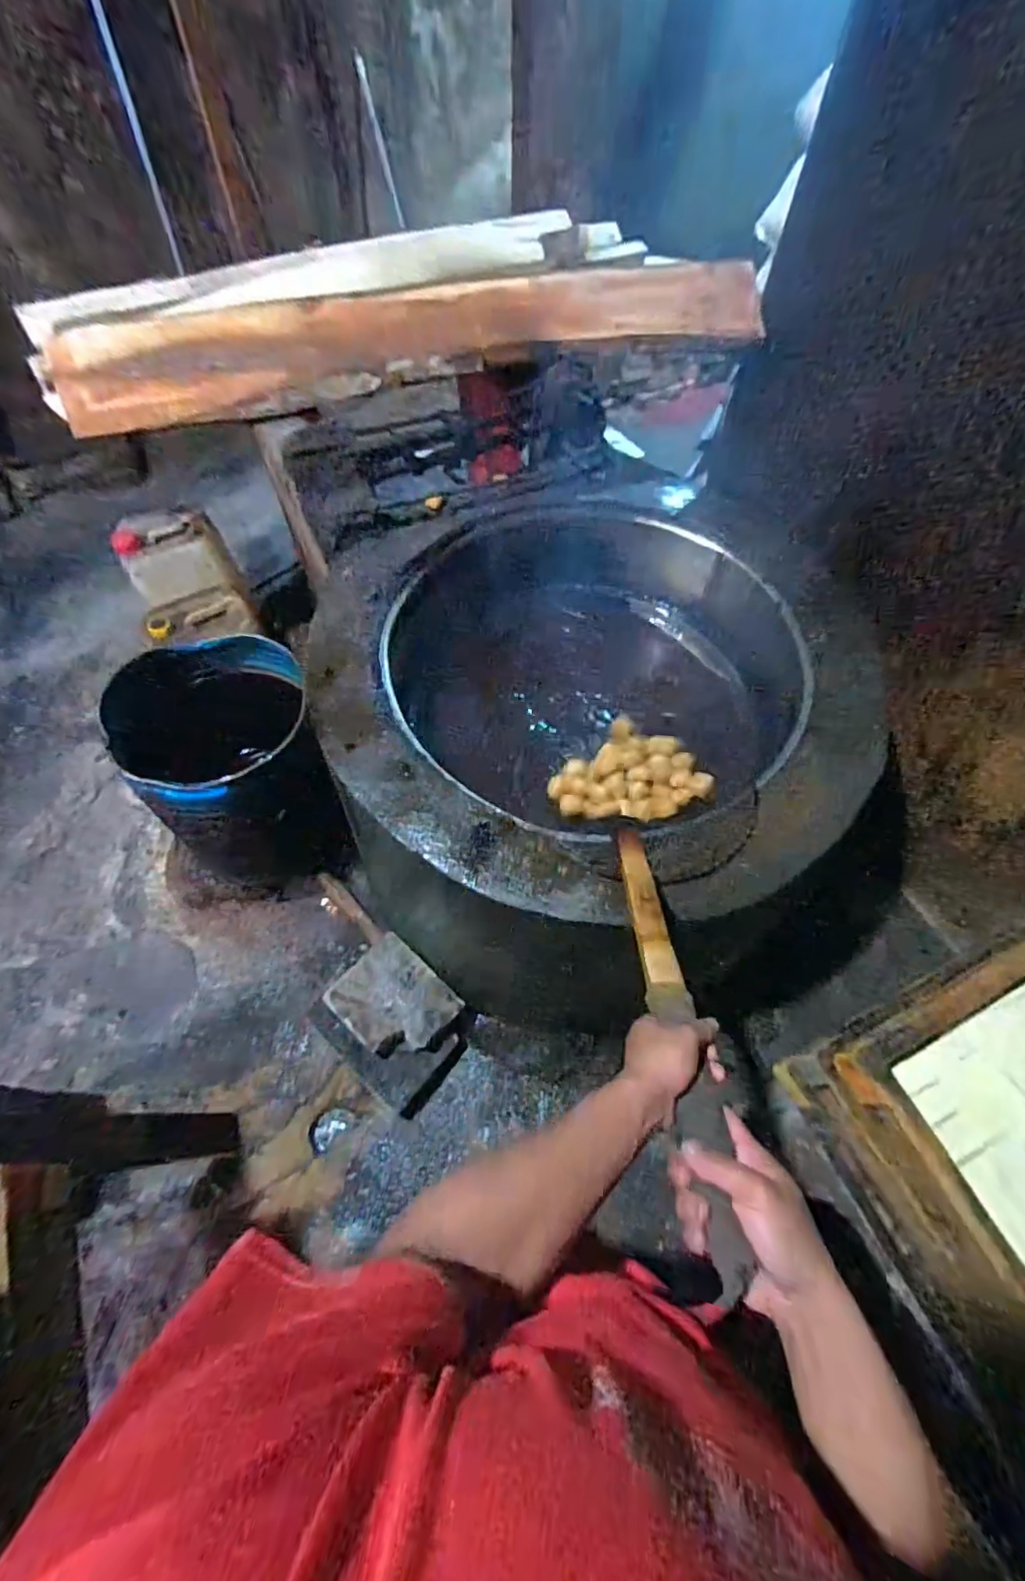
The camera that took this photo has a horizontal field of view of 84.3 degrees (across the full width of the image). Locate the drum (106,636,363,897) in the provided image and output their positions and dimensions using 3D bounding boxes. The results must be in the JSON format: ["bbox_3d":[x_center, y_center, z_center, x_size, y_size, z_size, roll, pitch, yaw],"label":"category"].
[{"bbox_3d":[-0.619,-0.023,1.296,0.393,0.526,0.398,0,61,0],"label":"drum"}]

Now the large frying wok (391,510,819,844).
[{"bbox_3d":[0.153,-0.280,1.222,0.823,0.244,0.759,0,61,0],"label":"large frying wok"}]

